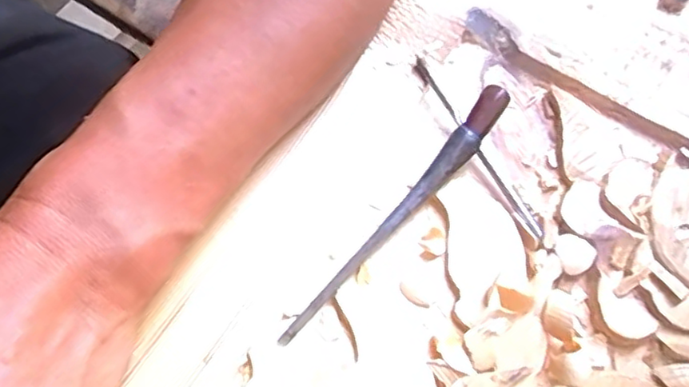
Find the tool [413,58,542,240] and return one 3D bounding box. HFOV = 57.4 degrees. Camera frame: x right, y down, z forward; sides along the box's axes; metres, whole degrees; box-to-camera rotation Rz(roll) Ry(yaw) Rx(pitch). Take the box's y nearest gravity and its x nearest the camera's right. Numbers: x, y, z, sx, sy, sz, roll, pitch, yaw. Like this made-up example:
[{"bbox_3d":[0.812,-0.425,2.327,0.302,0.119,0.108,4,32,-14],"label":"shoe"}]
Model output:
[{"bbox_3d":[0.059,-0.022,0.286,0.005,0.007,0.100,-28,69,-10],"label":"tool"}]

